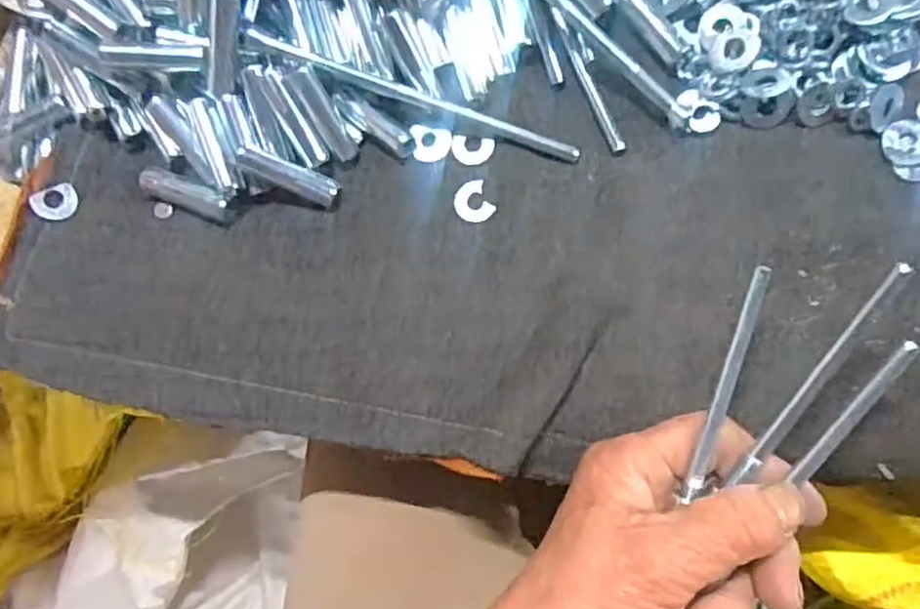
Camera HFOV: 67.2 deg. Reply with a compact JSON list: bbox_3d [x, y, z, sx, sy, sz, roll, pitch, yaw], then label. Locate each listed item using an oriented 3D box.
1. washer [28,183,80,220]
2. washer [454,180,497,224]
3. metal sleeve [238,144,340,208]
[{"bbox_3d":[-0.182,-0.046,0.313,0.019,0.004,0.015,-29,94,-30],"label":"washer"},{"bbox_3d":[0.006,-0.044,0.295,0.015,0.004,0.019,-29,80,4],"label":"washer"},{"bbox_3d":[-0.074,-0.056,0.298,0.044,0.009,0.012,23,90,-11],"label":"metal sleeve"}]

